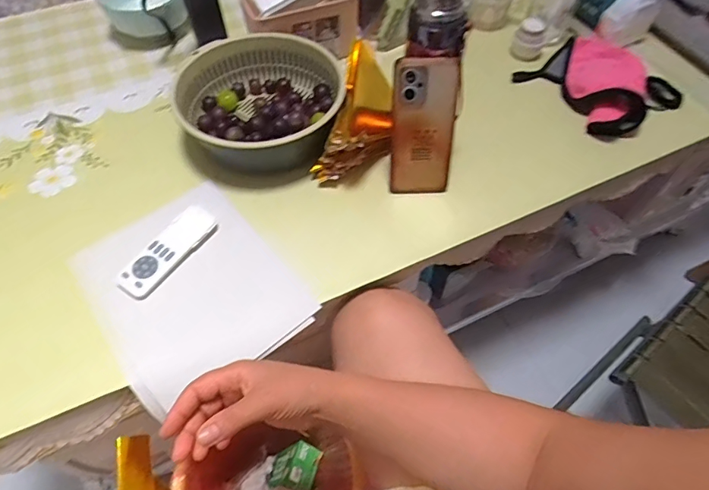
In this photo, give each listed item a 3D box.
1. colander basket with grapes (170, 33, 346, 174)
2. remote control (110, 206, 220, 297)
[{"bbox_3d":[-0.122,-0.191,0.617,0.212,0.076,0.202,0,56,0],"label":"colander basket with grapes"},{"bbox_3d":[-0.216,0.005,0.528,0.048,0.010,0.128,28,61,17],"label":"remote control"}]

